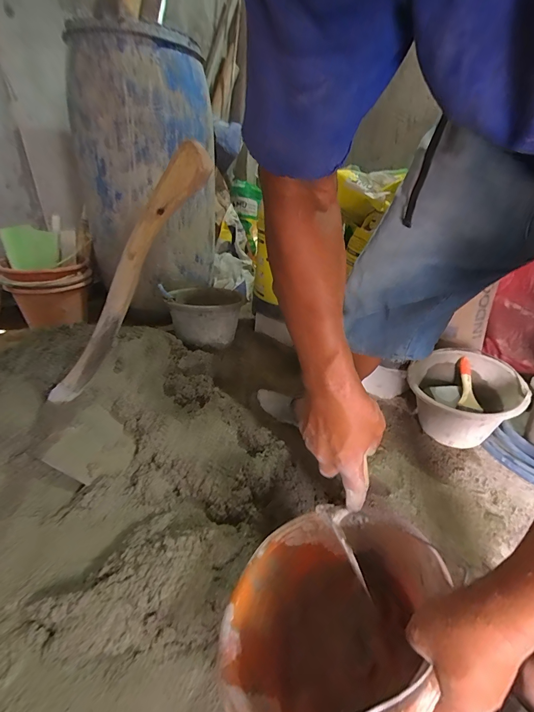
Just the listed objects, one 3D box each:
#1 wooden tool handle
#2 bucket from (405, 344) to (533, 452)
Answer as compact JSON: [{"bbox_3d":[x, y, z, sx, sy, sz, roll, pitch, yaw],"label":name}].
[{"bbox_3d":[-0.234,-0.061,0.496,0.046,0.550,0.027,47,37,-1],"label":"wooden tool handle"},{"bbox_3d":[0.490,0.115,0.848,0.238,0.170,0.232,3,29,-2],"label":"bucket"}]

